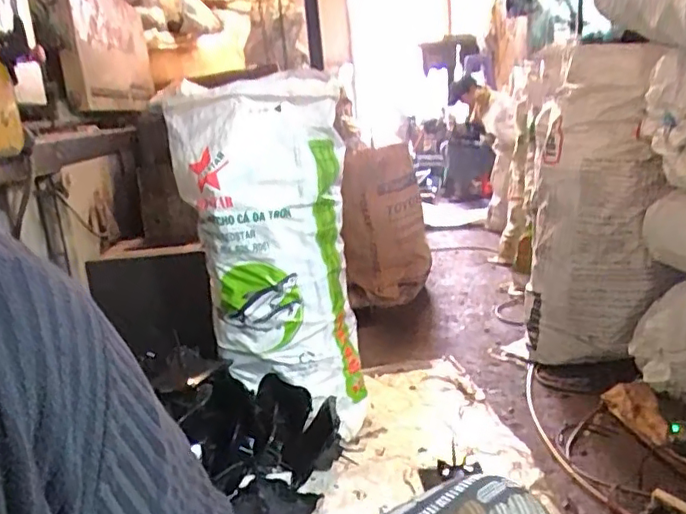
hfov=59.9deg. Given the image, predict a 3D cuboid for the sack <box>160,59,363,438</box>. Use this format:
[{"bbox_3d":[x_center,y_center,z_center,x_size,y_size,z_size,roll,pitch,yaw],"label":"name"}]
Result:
[{"bbox_3d":[-0.203,-0.034,1.492,0.440,0.792,0.238,-1,14,20],"label":"sack"}]

